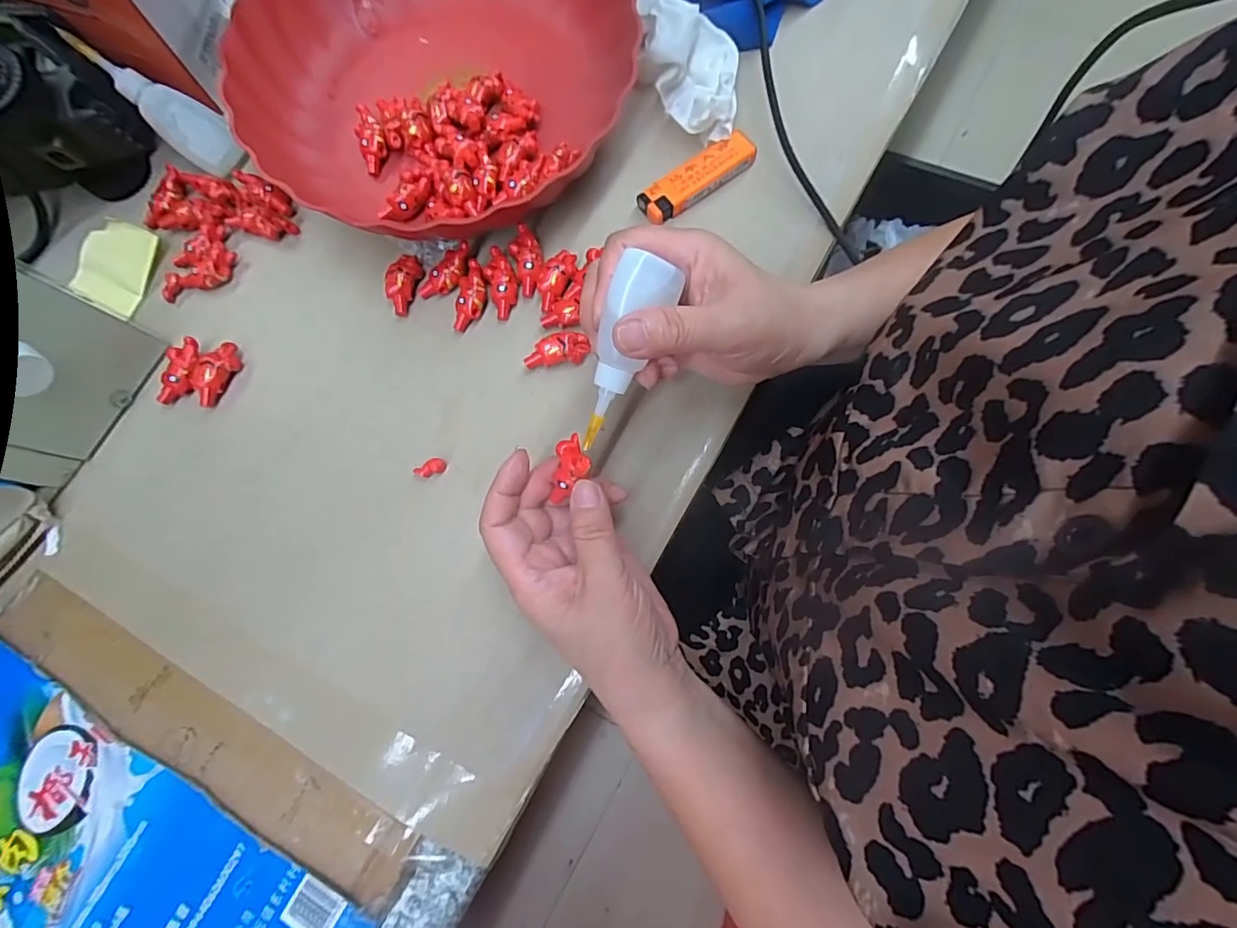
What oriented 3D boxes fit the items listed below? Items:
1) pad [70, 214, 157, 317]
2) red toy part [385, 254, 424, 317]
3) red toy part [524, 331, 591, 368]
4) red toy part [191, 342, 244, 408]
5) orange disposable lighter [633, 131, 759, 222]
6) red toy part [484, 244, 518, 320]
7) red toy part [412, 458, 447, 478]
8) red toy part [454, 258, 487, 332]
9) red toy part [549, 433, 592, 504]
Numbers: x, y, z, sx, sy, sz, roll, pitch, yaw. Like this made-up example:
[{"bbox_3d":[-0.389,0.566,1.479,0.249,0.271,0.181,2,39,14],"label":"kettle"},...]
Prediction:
[{"bbox_3d":[-0.328,-0.130,0.347,0.049,0.009,0.053,24,81,8],"label":"pad"},{"bbox_3d":[-0.136,-0.113,0.336,0.016,0.013,0.038,15,80,6],"label":"red toy part"},{"bbox_3d":[-0.038,-0.068,0.320,0.038,0.014,0.017,-13,78,1],"label":"red toy part"},{"bbox_3d":[-0.248,-0.056,0.326,0.019,0.011,0.039,28,81,8],"label":"red toy part"},{"bbox_3d":[0.050,-0.182,0.342,0.079,0.014,0.022,-34,82,-6],"label":"orange disposable lighter"},{"bbox_3d":[-0.072,-0.112,0.329,0.018,0.008,0.043,-10,92,-2],"label":"red toy part"},{"bbox_3d":[-0.111,0.003,0.314,0.018,0.005,0.009,-24,78,-2],"label":"red toy part"},{"bbox_3d":[-0.091,-0.104,0.329,0.019,0.009,0.043,13,92,2],"label":"red toy part"},{"bbox_3d":[-0.023,0.002,0.263,0.017,0.008,0.031,3,79,0],"label":"red toy part"}]

